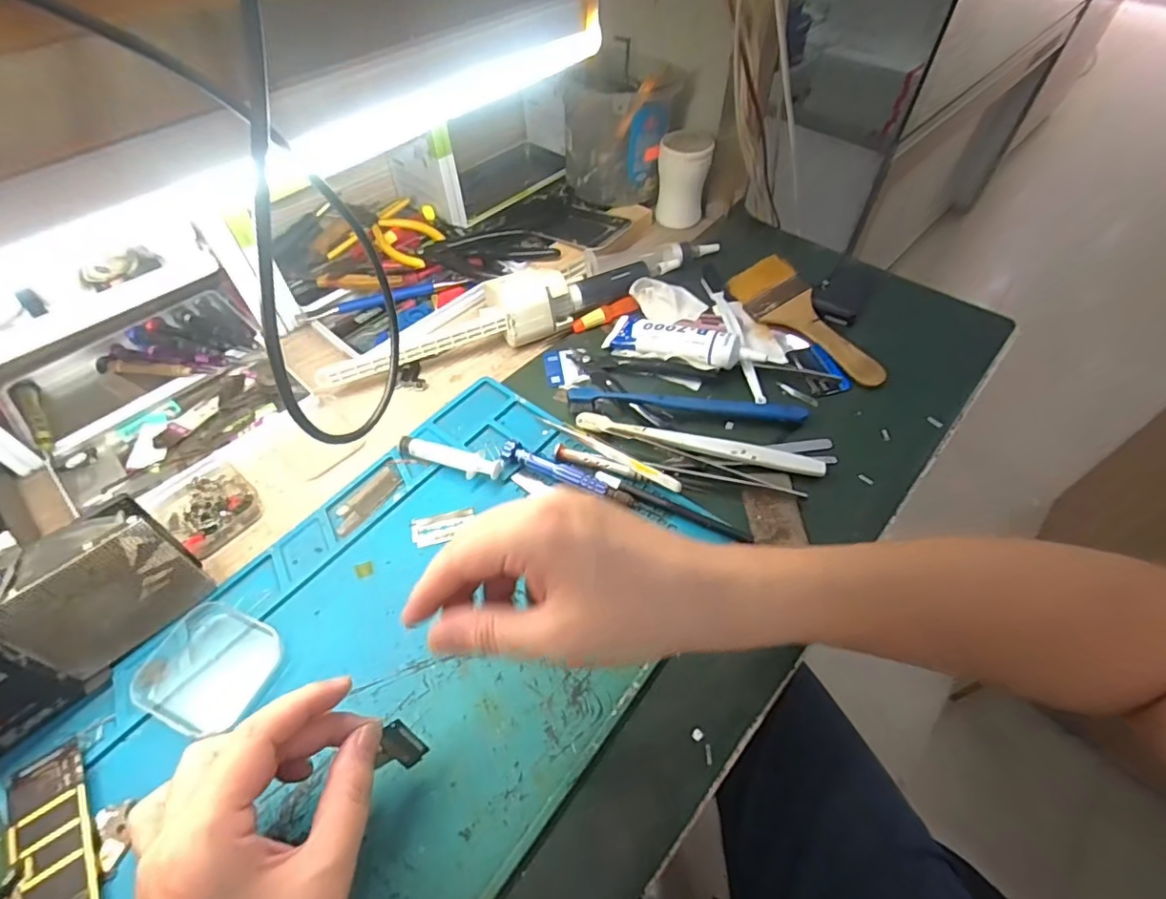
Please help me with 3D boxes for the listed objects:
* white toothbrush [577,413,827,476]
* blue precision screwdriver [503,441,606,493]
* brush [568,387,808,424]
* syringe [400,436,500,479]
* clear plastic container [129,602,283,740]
[{"bbox_3d":[0.085,-0.004,0.420,0.183,0.011,0.017,13,54,9],"label":"white toothbrush"},{"bbox_3d":[-0.020,0.013,0.406,0.082,0.016,0.019,20,55,14],"label":"blue precision screwdriver"},{"bbox_3d":[0.081,-0.036,0.443,0.183,0.013,0.020,4,53,2],"label":"brush"},{"bbox_3d":[-0.098,0.005,0.415,0.078,0.011,0.022,17,55,12],"label":"syringe"},{"bbox_3d":[-0.218,0.125,0.325,0.070,0.011,0.064,20,55,14],"label":"clear plastic container"}]

